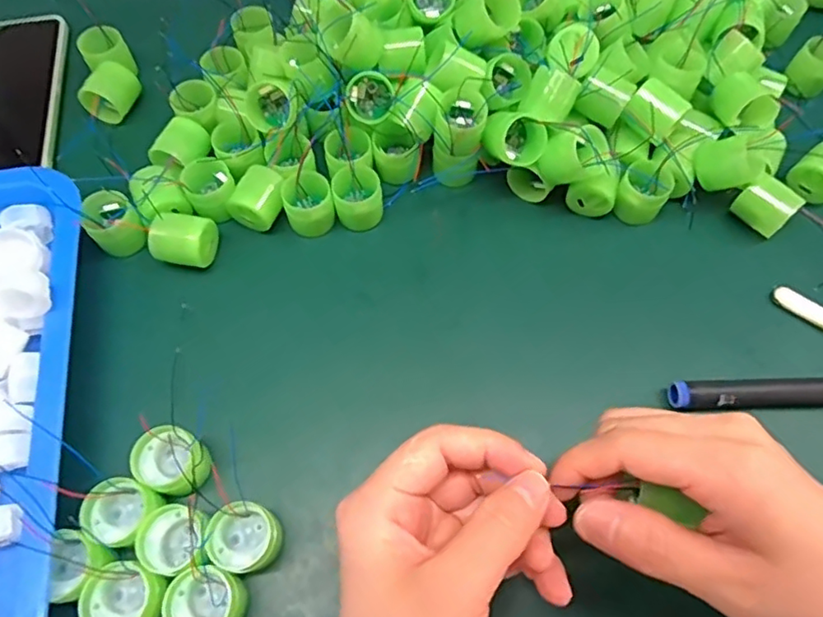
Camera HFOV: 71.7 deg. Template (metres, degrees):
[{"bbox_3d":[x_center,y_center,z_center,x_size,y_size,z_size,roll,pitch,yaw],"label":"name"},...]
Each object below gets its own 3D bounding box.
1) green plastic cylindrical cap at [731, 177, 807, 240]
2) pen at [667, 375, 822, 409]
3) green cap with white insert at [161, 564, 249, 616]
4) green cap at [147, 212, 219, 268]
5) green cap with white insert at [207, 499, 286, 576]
[{"bbox_3d":[0.215,-0.062,0.347,0.020,0.025,0.030,-38,71,-16],"label":"green plastic cylindrical cap"},{"bbox_3d":[0.204,0.044,0.304,0.129,0.013,0.015,-1,65,-1],"label":"pen"},{"bbox_3d":[-0.092,0.132,0.257,0.030,0.026,0.029,0,65,0],"label":"green cap with white insert"},{"bbox_3d":[-0.134,-0.040,0.335,0.032,0.024,0.031,9,65,4],"label":"green cap"},{"bbox_3d":[-0.078,0.107,0.268,0.029,0.027,0.031,0,65,0],"label":"green cap with white insert"}]

